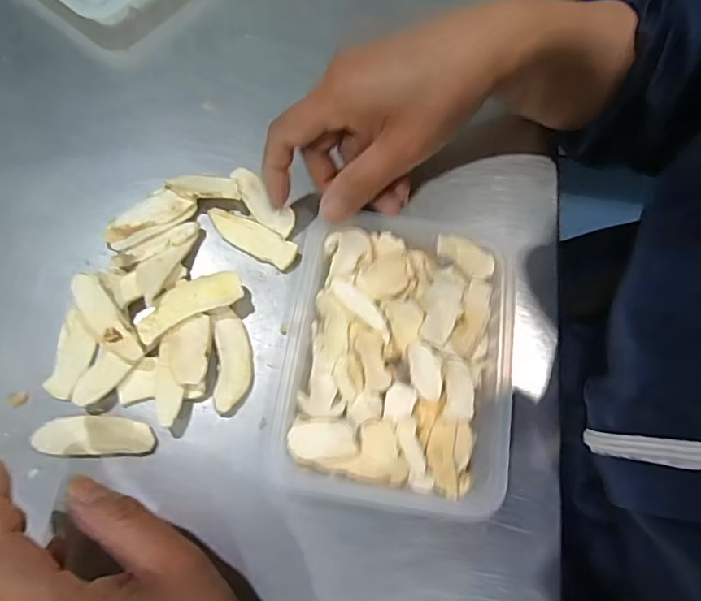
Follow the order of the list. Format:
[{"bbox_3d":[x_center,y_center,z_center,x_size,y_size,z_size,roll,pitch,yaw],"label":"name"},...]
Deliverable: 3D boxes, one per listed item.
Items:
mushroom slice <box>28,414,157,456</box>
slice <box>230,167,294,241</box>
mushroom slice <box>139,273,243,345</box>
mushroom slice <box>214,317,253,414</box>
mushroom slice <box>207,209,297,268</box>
[{"bbox_3d":[-0.143,0.075,0.291,0.064,0.004,0.021,-1,70,-2],"label":"mushroom slice"},{"bbox_3d":[-0.058,-0.065,0.340,0.021,0.005,0.060,-37,76,-13],"label":"slice"},{"bbox_3d":[-0.096,0.001,0.309,0.063,0.006,0.026,-26,73,-11],"label":"mushroom slice"},{"bbox_3d":[-0.069,0.036,0.305,0.020,0.006,0.055,-5,70,-3],"label":"mushroom slice"},{"bbox_3d":[-0.064,-0.041,0.334,0.063,0.006,0.018,28,72,8],"label":"mushroom slice"}]

